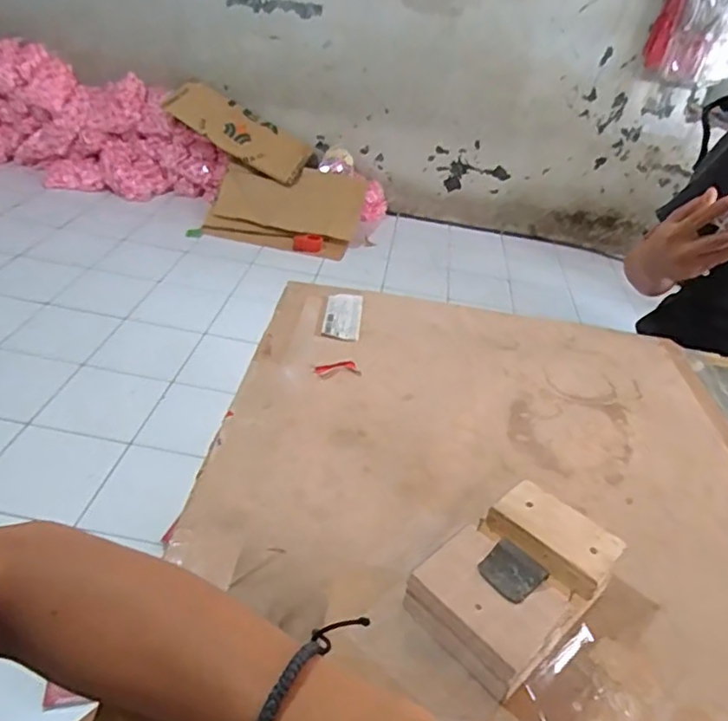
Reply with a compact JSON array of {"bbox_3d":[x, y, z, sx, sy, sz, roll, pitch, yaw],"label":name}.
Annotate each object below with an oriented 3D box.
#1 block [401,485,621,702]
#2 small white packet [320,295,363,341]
[{"bbox_3d":[0.094,0.136,0.361,0.132,0.038,0.077,-23,44,-38],"label":"block"},{"bbox_3d":[-0.023,-0.050,0.638,0.040,0.005,0.090,6,33,-2],"label":"small white packet"}]

